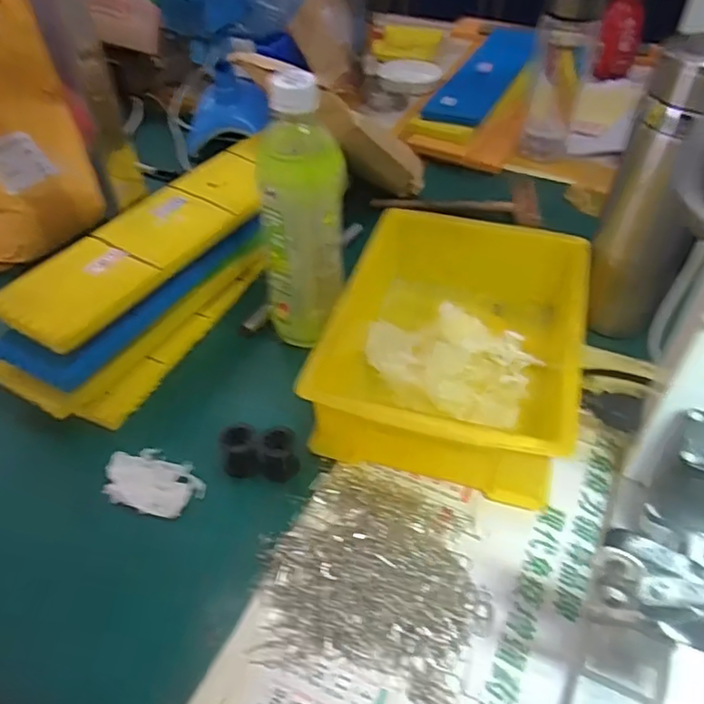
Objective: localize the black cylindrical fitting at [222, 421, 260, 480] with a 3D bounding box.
[{"bbox_3d":[-0.079,0.071,0.436,0.025,0.032,0.025,0,45,0],"label":"black cylindrical fitting"}]

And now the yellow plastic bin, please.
[{"bbox_3d":[0.082,-0.012,0.487,0.177,0.075,0.233,12,47,12],"label":"yellow plastic bin"}]

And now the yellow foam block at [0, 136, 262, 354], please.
[{"bbox_3d":[-0.154,-0.105,0.518,0.085,0.025,0.301,20,49,18],"label":"yellow foam block"}]

